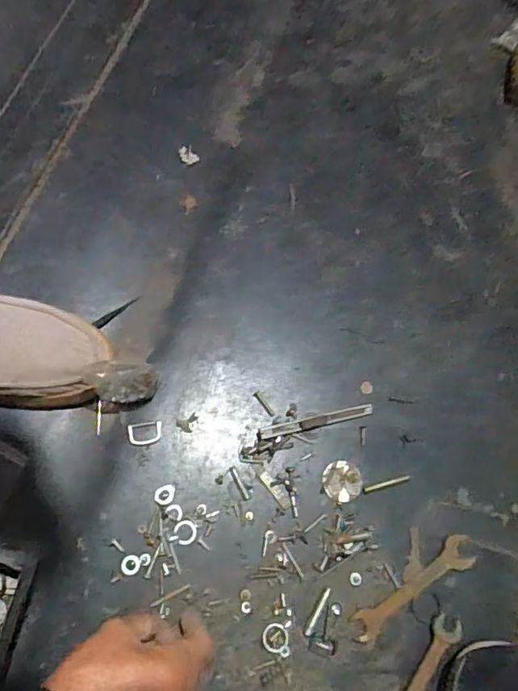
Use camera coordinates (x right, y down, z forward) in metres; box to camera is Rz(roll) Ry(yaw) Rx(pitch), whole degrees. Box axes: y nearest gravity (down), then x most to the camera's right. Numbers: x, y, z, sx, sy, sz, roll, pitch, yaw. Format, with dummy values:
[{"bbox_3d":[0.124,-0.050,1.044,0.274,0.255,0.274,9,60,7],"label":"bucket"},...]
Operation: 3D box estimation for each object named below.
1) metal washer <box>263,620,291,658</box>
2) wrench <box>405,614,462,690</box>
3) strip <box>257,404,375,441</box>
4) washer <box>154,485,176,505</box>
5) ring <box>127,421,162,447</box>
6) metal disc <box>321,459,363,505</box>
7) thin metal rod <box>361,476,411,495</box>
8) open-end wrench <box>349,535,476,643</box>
[{"bbox_3d":[0.015,0.257,0.454,0.024,0.004,0.027,6,72,-6],"label":"metal washer"},{"bbox_3d":[0.138,0.297,0.453,0.031,0.004,0.127,34,71,4],"label":"wrench"},{"bbox_3d":[0.058,0.077,0.518,0.118,0.007,0.012,-11,74,-11],"label":"strip"},{"bbox_3d":[-0.087,0.139,0.479,0.019,0.004,0.016,-16,75,-12],"label":"washer"},{"bbox_3d":[-0.110,0.086,0.499,0.032,0.004,0.023,-8,74,-10],"label":"ring"},{"bbox_3d":[0.082,0.133,0.506,0.039,0.004,0.039,7,72,-5],"label":"metal disc"},{"bbox_3d":[0.125,0.135,0.506,0.049,0.004,0.007,-14,75,-12],"label":"thin metal rod"},{"bbox_3d":[0.144,0.224,0.479,0.137,0.004,0.031,-28,78,-15],"label":"open-end wrench"}]

